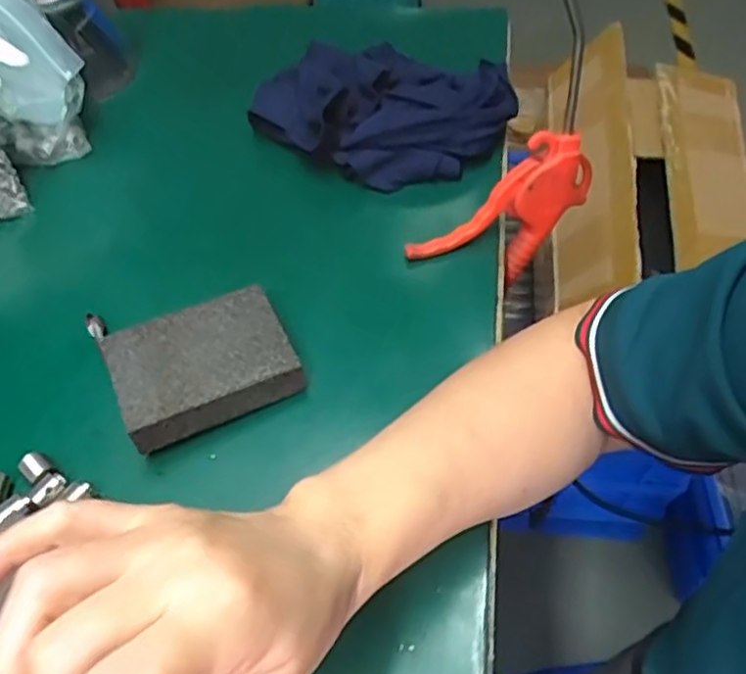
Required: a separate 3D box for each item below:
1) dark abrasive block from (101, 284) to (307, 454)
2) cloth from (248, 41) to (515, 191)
[{"bbox_3d":[-0.096,0.017,0.387,0.095,0.033,0.066,-23,58,-13],"label":"dark abrasive block"},{"bbox_3d":[0.010,-0.165,0.498,0.188,0.059,0.103,-5,56,-2],"label":"cloth"}]

